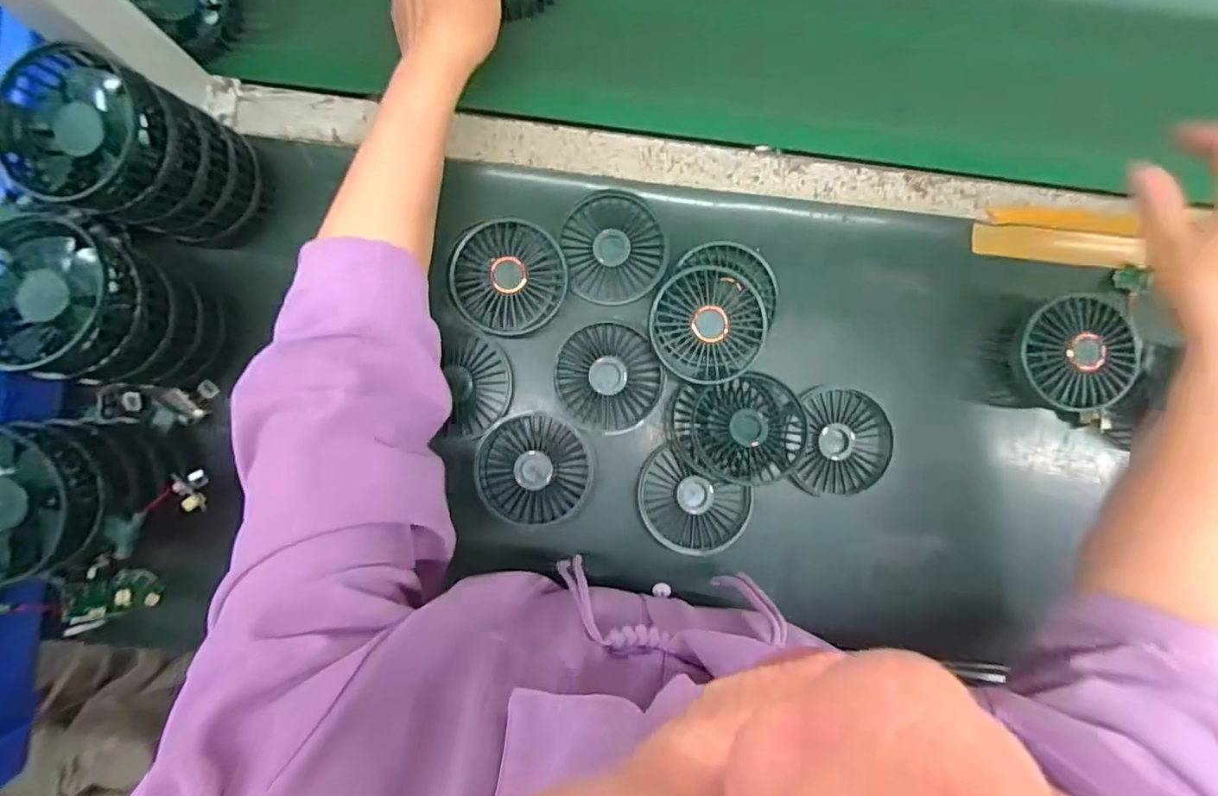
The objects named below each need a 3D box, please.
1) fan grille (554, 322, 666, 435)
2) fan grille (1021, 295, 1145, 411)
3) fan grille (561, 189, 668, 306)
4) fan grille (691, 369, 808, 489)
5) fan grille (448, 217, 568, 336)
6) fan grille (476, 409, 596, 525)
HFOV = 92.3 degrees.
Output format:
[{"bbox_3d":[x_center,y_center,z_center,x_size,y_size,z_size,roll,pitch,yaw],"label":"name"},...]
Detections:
[{"bbox_3d":[0.000,-0.016,0.465,0.082,0.024,0.087,0,86,-2],"label":"fan grille"},{"bbox_3d":[0.359,-0.035,0.446,0.085,0.024,0.085,1,96,7],"label":"fan grille"},{"bbox_3d":[0.005,-0.122,0.469,0.081,0.010,0.089,0,86,-2],"label":"fan grille"},{"bbox_3d":[0.110,0.024,0.456,0.087,0.024,0.080,0,86,-2],"label":"fan grille"},{"bbox_3d":[-0.078,-0.094,0.453,0.086,0.030,0.084,-4,86,-3],"label":"fan grille"},{"bbox_3d":[-0.057,0.056,0.455,0.084,0.025,0.086,0,86,-2],"label":"fan grille"}]

